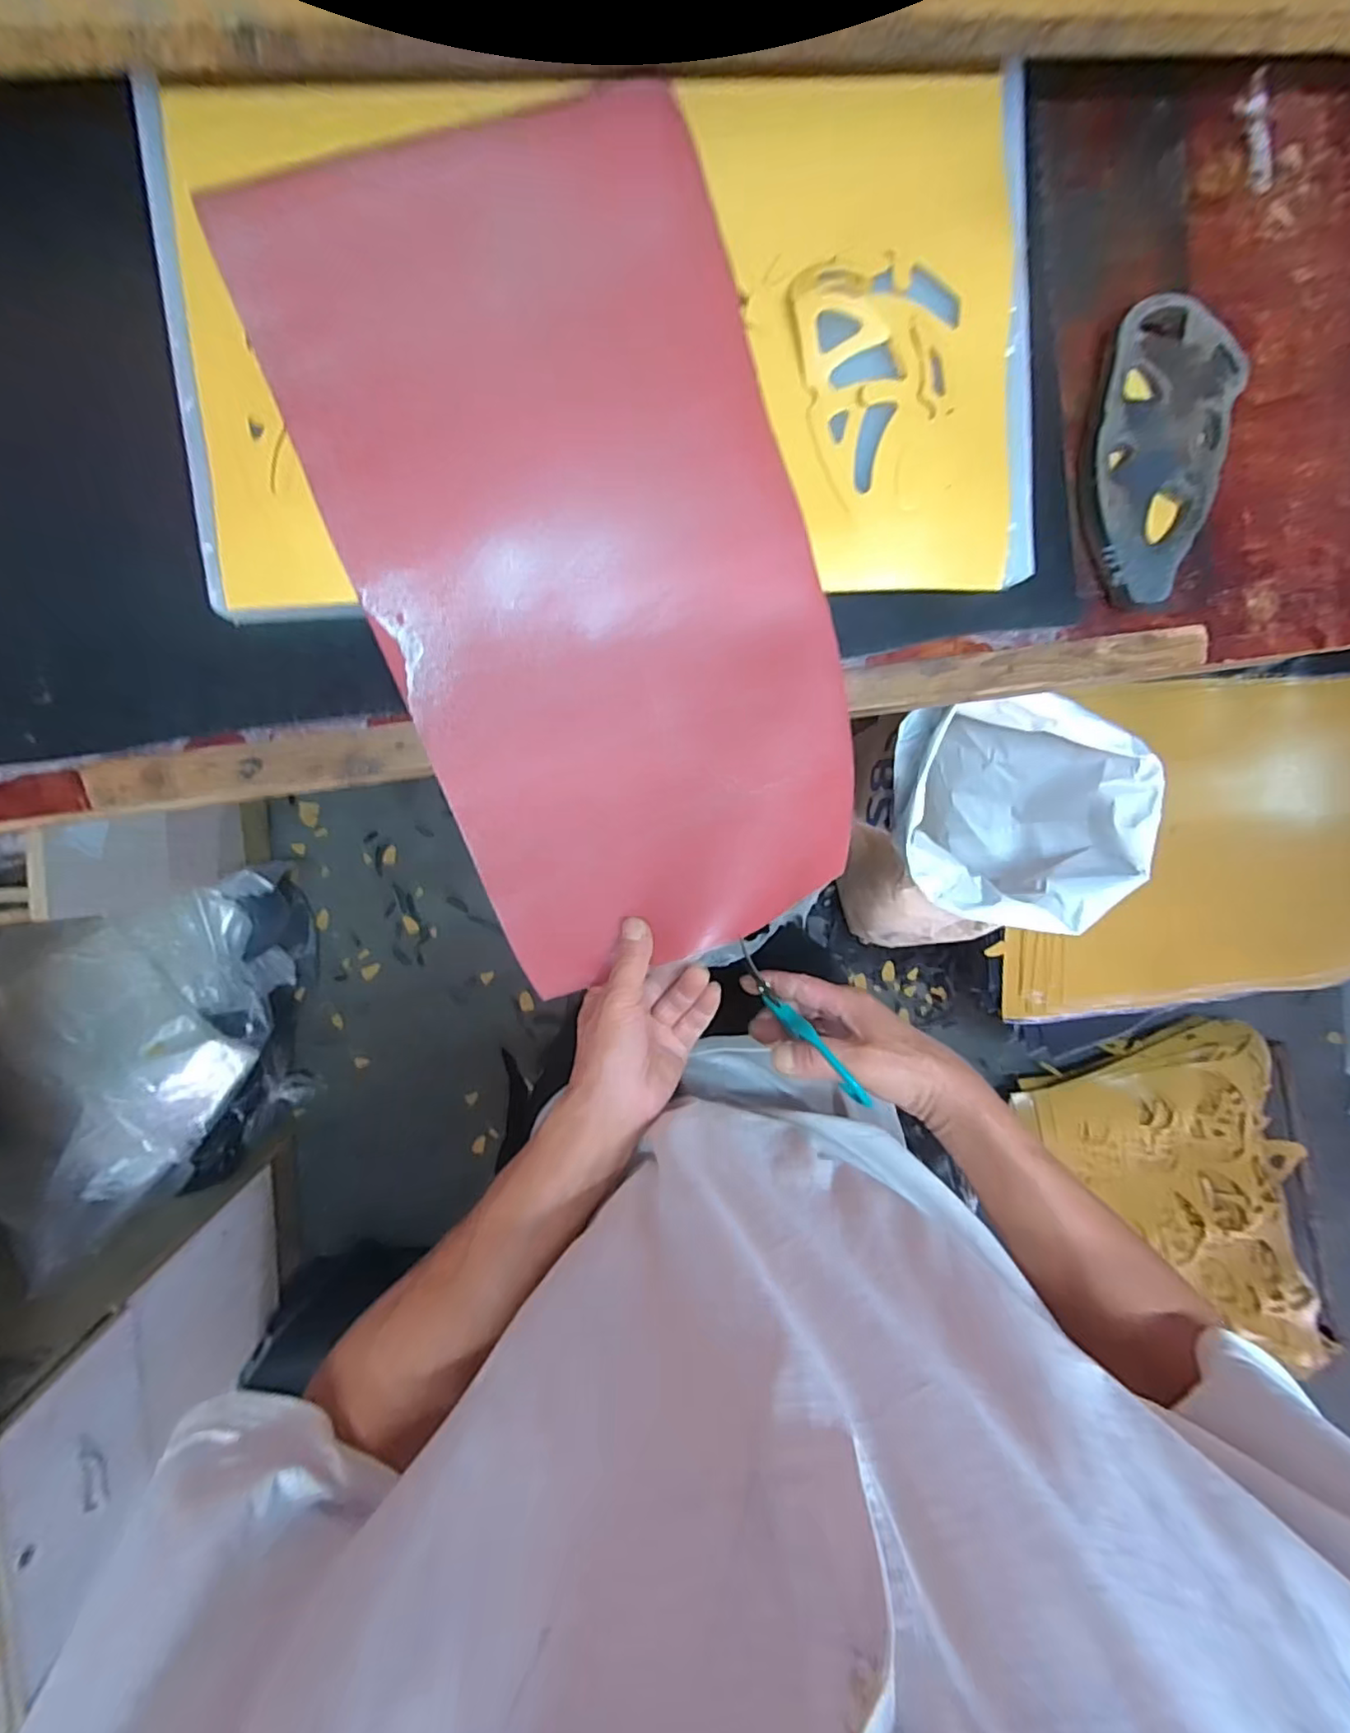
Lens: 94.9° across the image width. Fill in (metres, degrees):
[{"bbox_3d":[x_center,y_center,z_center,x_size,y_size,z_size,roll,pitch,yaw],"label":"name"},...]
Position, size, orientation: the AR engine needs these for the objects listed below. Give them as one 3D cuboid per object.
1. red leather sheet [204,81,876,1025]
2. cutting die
[{"bbox_3d":[-0.060,-0.212,0.444,0.307,0.026,0.558,-19,98,-1],"label":"red leather sheet"},{"bbox_3d":[0.388,-0.330,0.506,0.109,0.029,0.226,11,93,-7],"label":"cutting die"}]

